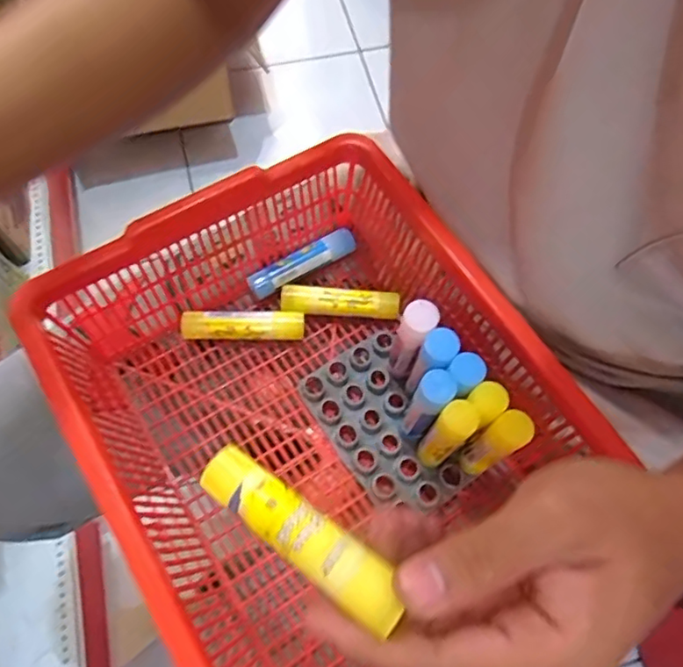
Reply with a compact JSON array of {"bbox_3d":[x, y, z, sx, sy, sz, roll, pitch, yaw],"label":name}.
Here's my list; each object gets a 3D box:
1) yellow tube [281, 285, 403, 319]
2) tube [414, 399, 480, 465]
[{"bbox_3d":[-0.001,-0.020,0.396,0.080,0.015,0.018,5,68,-1],"label":"yellow tube"},{"bbox_3d":[0.059,0.059,0.332,0.022,0.075,0.019,-41,75,-17],"label":"tube"}]

